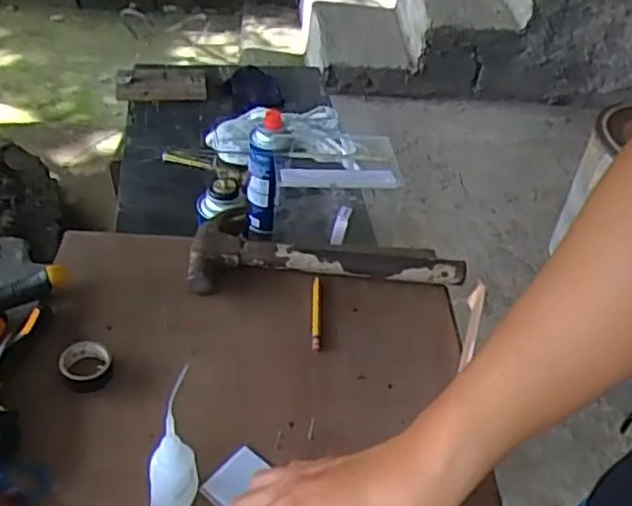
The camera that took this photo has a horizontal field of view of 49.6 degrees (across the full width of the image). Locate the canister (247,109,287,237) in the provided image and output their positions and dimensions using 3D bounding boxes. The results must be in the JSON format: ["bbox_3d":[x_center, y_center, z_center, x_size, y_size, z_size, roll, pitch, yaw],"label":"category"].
[{"bbox_3d":[-0.080,-0.107,1.052,0.052,0.214,0.048,0,41,-11],"label":"canister"}]

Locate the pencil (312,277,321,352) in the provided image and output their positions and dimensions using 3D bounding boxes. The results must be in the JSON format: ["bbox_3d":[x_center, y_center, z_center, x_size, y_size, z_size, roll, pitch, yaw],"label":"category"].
[{"bbox_3d":[0.001,0.059,0.710,0.009,0.004,0.099,6,40,-4],"label":"pencil"}]

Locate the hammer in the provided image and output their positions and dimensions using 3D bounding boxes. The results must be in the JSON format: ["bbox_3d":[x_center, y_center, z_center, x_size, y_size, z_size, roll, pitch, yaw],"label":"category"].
[{"bbox_3d":[0.007,-0.013,0.755,0.288,0.031,0.118,0,41,-12],"label":"hammer"}]

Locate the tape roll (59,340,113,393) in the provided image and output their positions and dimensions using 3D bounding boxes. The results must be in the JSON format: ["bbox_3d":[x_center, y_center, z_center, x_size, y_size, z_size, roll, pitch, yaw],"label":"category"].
[{"bbox_3d":[-0.208,0.098,0.616,0.043,0.016,0.051,-9,44,-20],"label":"tape roll"}]

